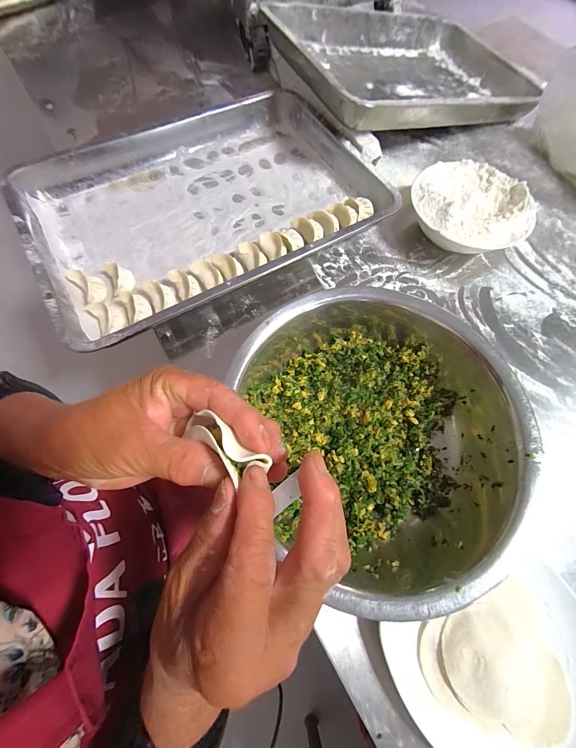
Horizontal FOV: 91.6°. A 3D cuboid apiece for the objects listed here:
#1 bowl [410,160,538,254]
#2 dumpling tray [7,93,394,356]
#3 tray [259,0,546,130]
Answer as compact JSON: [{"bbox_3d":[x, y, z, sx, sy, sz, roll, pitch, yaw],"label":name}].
[{"bbox_3d":[0.257,-0.233,0.409,0.160,0.063,0.153,1,70,-2],"label":"bowl"},{"bbox_3d":[-0.121,-0.255,0.417,0.468,0.047,0.343,-29,74,-12],"label":"dumpling tray"},{"bbox_3d":[0.203,-0.538,0.495,0.427,0.053,0.329,-27,74,-21],"label":"tray"}]

